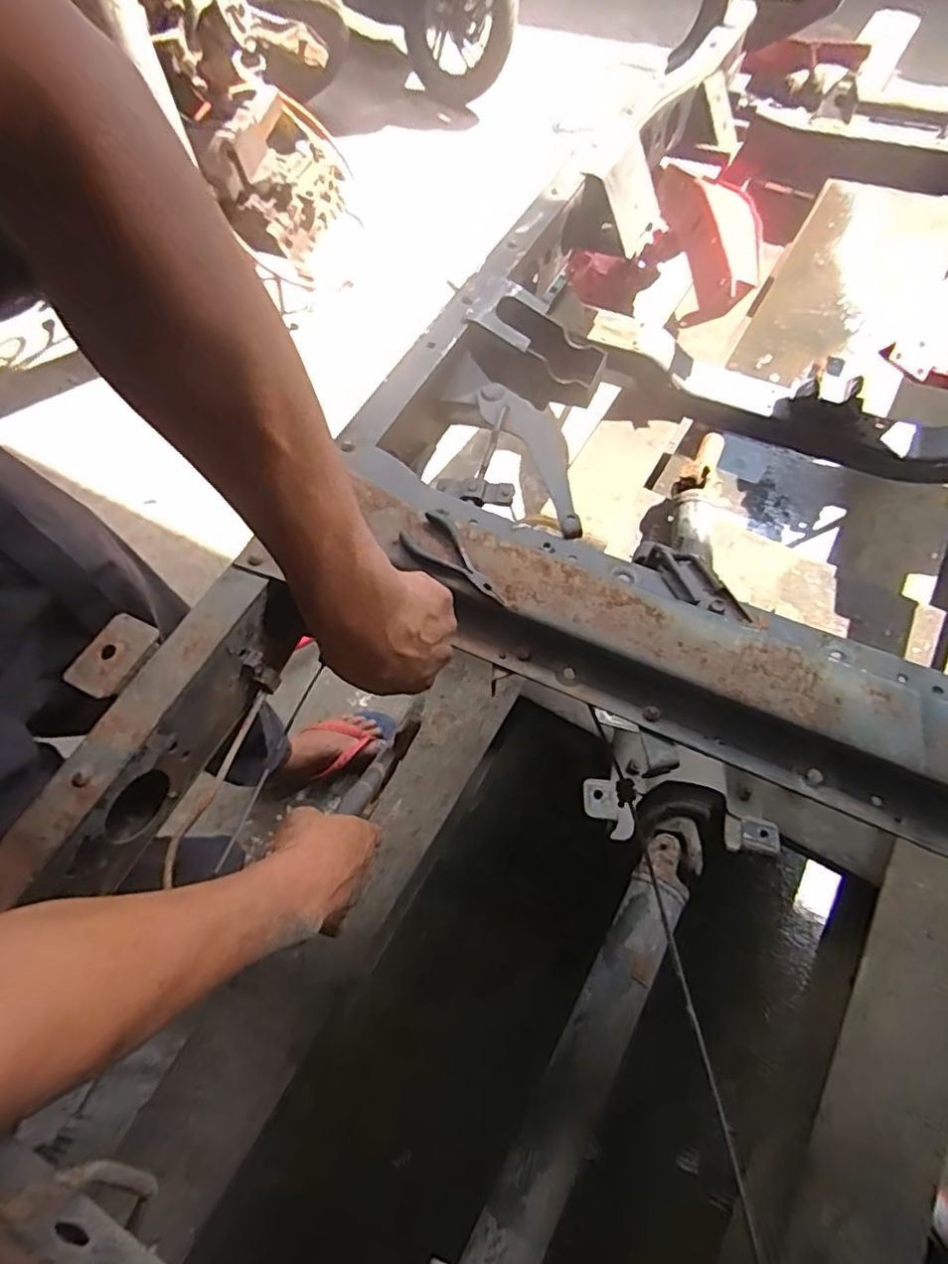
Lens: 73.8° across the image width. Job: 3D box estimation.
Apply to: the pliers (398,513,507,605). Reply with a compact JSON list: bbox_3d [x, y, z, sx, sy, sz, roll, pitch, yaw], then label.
[{"bbox_3d":[-0.016,-0.062,0.555,0.048,0.010,0.114,-39,68,-14],"label":"pliers"}]

